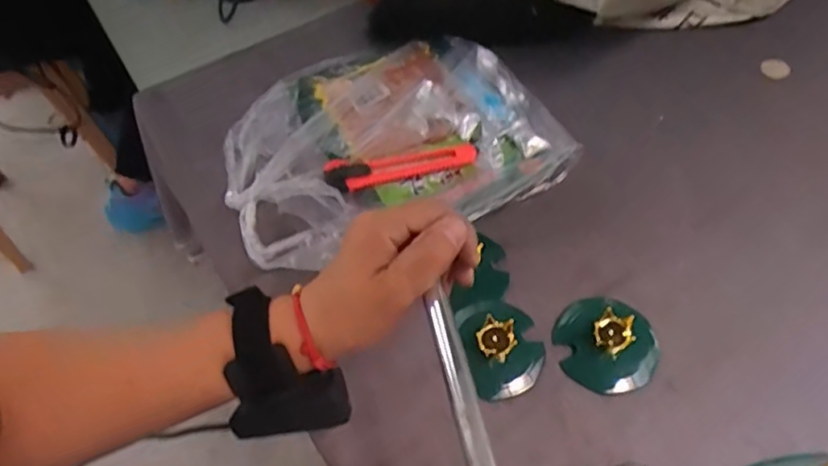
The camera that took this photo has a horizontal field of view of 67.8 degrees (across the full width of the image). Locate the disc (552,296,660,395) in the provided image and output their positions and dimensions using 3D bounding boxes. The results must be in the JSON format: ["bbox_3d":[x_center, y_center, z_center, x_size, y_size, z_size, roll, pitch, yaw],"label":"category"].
[{"bbox_3d":[0.146,0.077,0.453,0.080,0.040,0.073,-2,55,2],"label":"disc"}]

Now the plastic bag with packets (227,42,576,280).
[{"bbox_3d":[-0.026,-0.079,0.546,0.279,0.042,0.233,-21,57,-11],"label":"plastic bag with packets"}]

